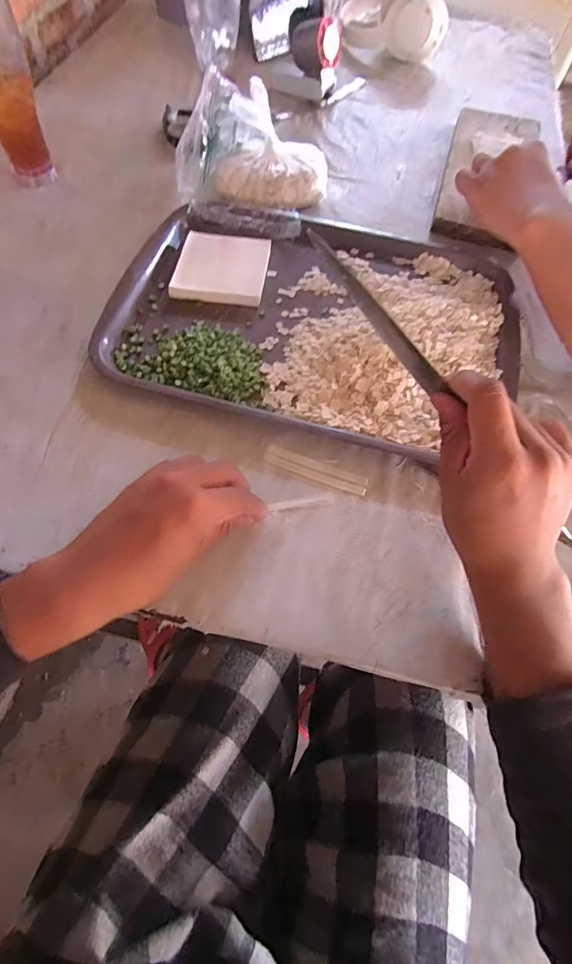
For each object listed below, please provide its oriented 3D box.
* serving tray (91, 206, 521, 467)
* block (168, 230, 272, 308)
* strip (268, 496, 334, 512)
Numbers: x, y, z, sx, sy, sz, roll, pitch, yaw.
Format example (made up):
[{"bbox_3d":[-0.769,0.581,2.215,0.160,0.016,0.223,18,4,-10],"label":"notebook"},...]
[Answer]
[{"bbox_3d":[0.034,-0.188,0.465,0.413,0.032,0.298,15,63,5],"label":"serving tray"},{"bbox_3d":[-0.071,-0.243,0.487,0.097,0.014,0.104,7,63,0],"label":"block"},{"bbox_3d":[0.014,0.018,0.379,0.056,0.004,0.007,-8,64,-9],"label":"strip"}]

